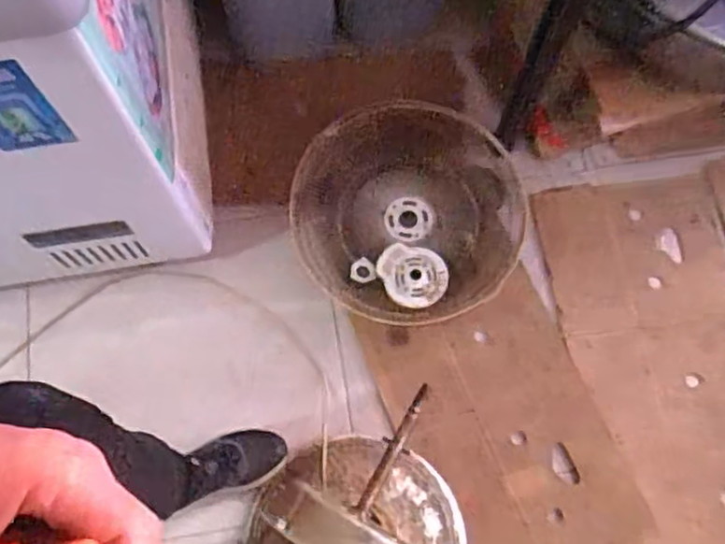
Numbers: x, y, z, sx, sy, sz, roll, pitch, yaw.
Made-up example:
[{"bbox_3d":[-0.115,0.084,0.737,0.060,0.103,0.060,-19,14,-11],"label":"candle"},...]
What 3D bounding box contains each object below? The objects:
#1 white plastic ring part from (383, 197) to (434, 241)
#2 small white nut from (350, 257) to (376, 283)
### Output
[{"bbox_3d":[0.092,-0.106,1.382,0.092,0.009,0.089,0,72,-1],"label":"white plastic ring part"},{"bbox_3d":[0.001,-0.002,1.378,0.052,0.009,0.054,-29,66,5],"label":"small white nut"}]

